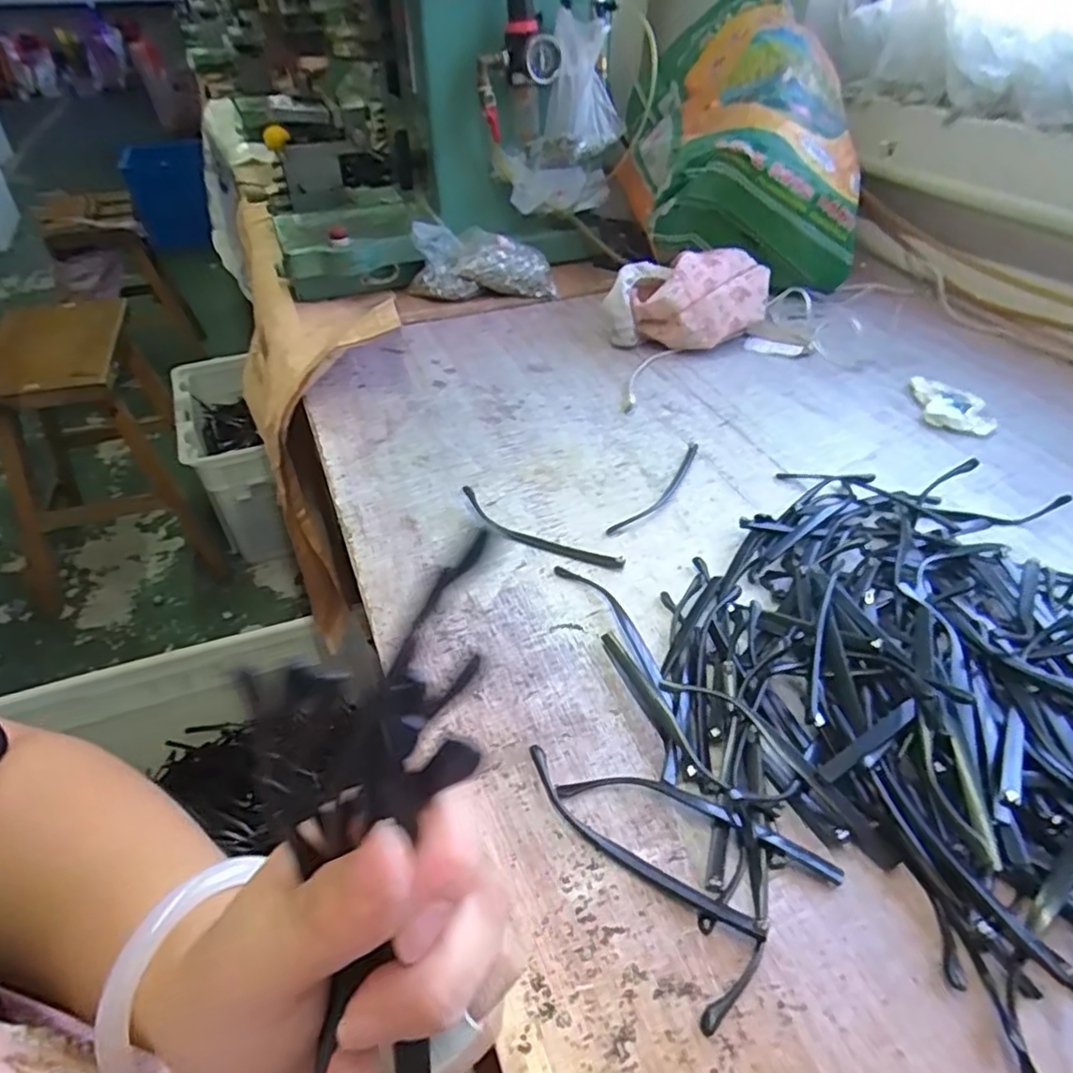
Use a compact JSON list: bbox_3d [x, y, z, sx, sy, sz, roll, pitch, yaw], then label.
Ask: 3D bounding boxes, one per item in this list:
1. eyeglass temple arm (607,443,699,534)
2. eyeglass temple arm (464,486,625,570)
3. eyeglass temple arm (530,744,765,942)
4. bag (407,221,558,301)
[{"bbox_3d":[0.100,-0.038,0.521,0.018,0.008,0.130,27,48,27],"label":"eyeglass temple arm"},{"bbox_3d":[-0.001,-0.003,0.487,0.140,0.010,0.022,24,47,25],"label":"eyeglass temple arm"},{"bbox_3d":[0.043,0.148,0.318,0.135,0.012,0.020,33,51,32],"label":"eyeglass temple arm"},{"bbox_3d":[-0.066,-0.328,0.796,0.174,0.084,0.057,3,41,4],"label":"bag"}]

